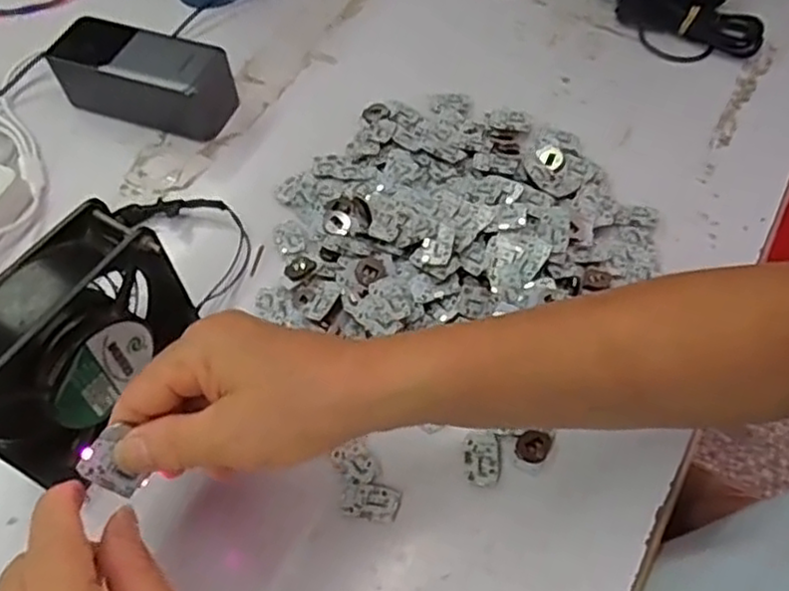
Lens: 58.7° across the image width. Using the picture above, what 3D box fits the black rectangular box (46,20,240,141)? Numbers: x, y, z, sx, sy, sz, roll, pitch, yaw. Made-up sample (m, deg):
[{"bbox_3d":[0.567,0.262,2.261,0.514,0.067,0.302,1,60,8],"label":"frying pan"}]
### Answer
[{"bbox_3d":[-0.189,-0.166,0.532,0.131,0.051,0.055,17,60,13],"label":"black rectangular box"}]

